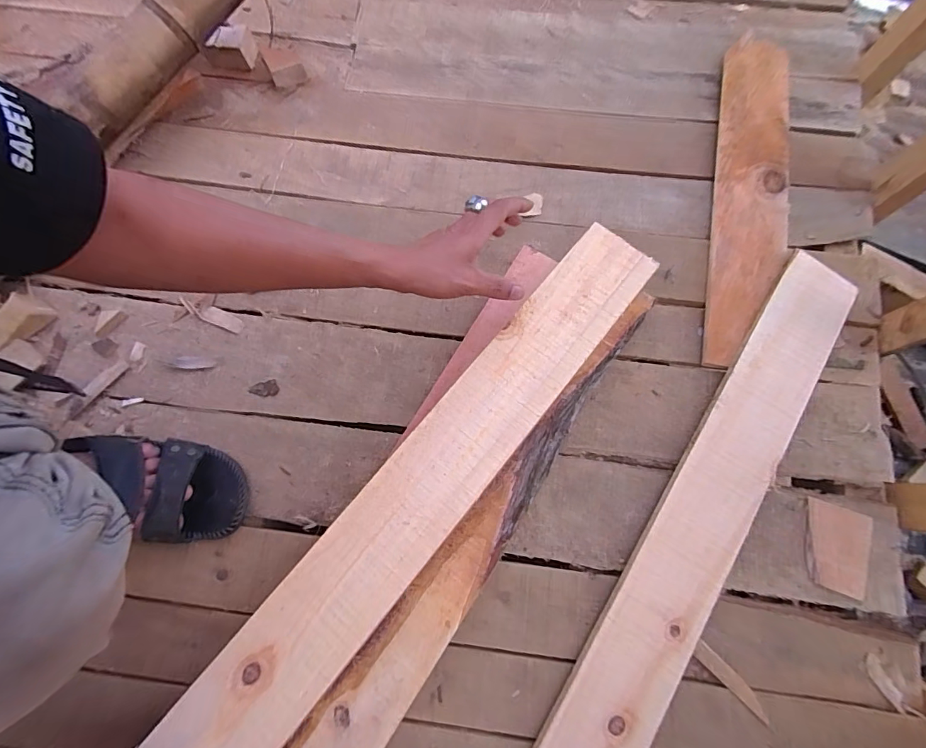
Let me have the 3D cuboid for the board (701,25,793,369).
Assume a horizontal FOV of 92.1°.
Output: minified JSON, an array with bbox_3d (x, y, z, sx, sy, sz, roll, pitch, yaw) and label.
[{"bbox_3d":[0.379,-0.244,0.587,0.096,0.022,0.486,11,75,5],"label":"board"}]

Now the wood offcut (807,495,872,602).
[{"bbox_3d":[0.399,0.185,0.476,0.063,0.007,0.087,16,75,6],"label":"wood offcut"}]

